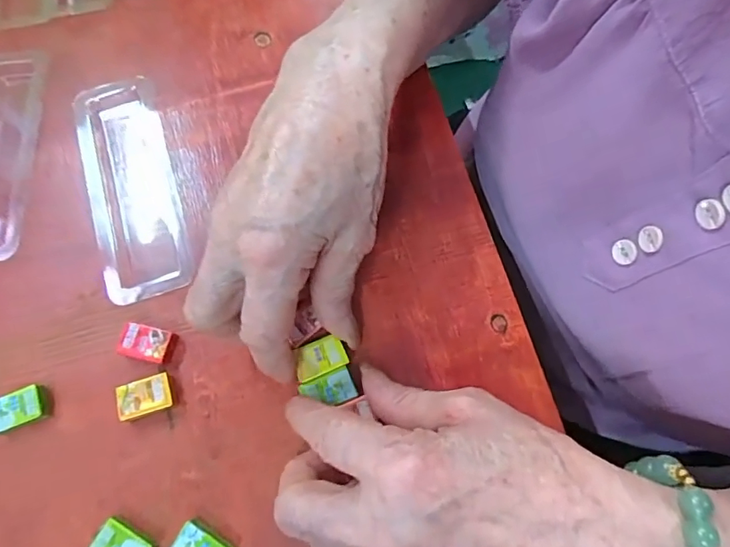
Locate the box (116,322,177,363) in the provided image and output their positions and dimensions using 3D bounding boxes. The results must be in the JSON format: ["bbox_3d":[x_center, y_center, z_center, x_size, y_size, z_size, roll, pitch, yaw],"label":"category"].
[{"bbox_3d":[-0.110,0.035,0.245,0.025,0.006,0.016,12,73,5],"label":"box"}]

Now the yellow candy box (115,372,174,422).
[{"bbox_3d":[-0.107,0.060,0.238,0.026,0.007,0.018,-17,73,-4],"label":"yellow candy box"}]

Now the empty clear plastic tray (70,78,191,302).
[{"bbox_3d":[-0.134,-0.050,0.277,0.046,0.007,0.138,-18,73,-5],"label":"empty clear plastic tray"}]

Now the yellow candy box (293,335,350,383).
[{"bbox_3d":[-0.022,0.040,0.236,0.025,0.004,0.017,-21,73,-6],"label":"yellow candy box"}]

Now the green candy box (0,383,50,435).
[{"bbox_3d":[-0.170,0.067,0.238,0.025,0.008,0.018,-26,74,-7],"label":"green candy box"}]

